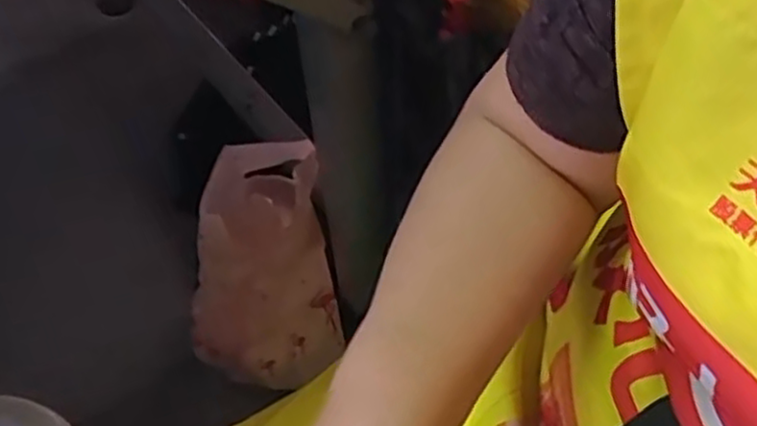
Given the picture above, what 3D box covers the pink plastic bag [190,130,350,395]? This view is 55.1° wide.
[{"bbox_3d":[-0.152,0.079,0.920,0.188,0.271,0.180,-8,53,-3],"label":"pink plastic bag"}]

